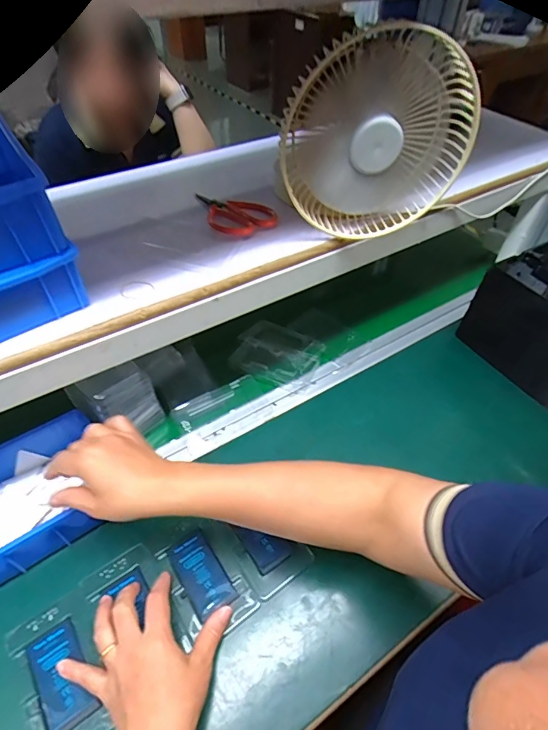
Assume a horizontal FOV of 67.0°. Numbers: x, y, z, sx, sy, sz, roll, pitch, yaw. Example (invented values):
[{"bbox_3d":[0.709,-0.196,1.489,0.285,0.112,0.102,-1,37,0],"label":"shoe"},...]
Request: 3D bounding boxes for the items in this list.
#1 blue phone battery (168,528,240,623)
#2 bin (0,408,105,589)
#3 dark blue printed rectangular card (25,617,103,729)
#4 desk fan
[{"bbox_3d":[-0.079,0.226,0.450,0.044,0.008,0.082,-29,54,-25],"label":"blue phone battery"},{"bbox_3d":[-0.298,0.148,0.473,0.194,0.059,0.163,-28,54,-24],"label":"bin"},{"bbox_3d":[-0.201,0.294,0.390,0.044,0.006,0.085,-24,54,-21],"label":"dark blue printed rectangular card"},{"bbox_3d":[0.104,-0.240,0.447,0.200,0.183,0.095,-3,47,-3],"label":"desk fan"}]

